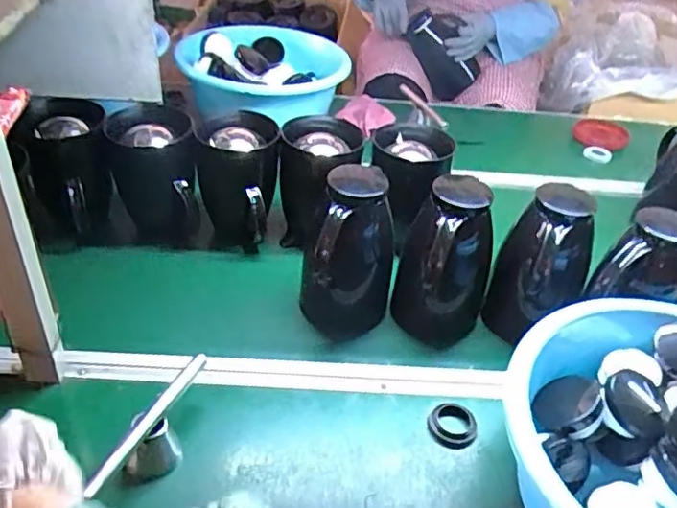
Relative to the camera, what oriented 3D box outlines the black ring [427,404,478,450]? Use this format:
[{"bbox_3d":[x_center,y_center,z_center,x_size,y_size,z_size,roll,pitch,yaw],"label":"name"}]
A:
[{"bbox_3d":[0.133,0.198,0.718,0.054,0.014,0.061,-1,37,-10],"label":"black ring"}]

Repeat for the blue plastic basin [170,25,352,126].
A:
[{"bbox_3d":[-0.137,-0.347,1.120,0.286,0.111,0.286,4,36,-3],"label":"blue plastic basin"}]

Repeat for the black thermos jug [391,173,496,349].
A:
[{"bbox_3d":[0.143,0.012,0.815,0.119,0.205,0.115,15,37,12],"label":"black thermos jug"}]

